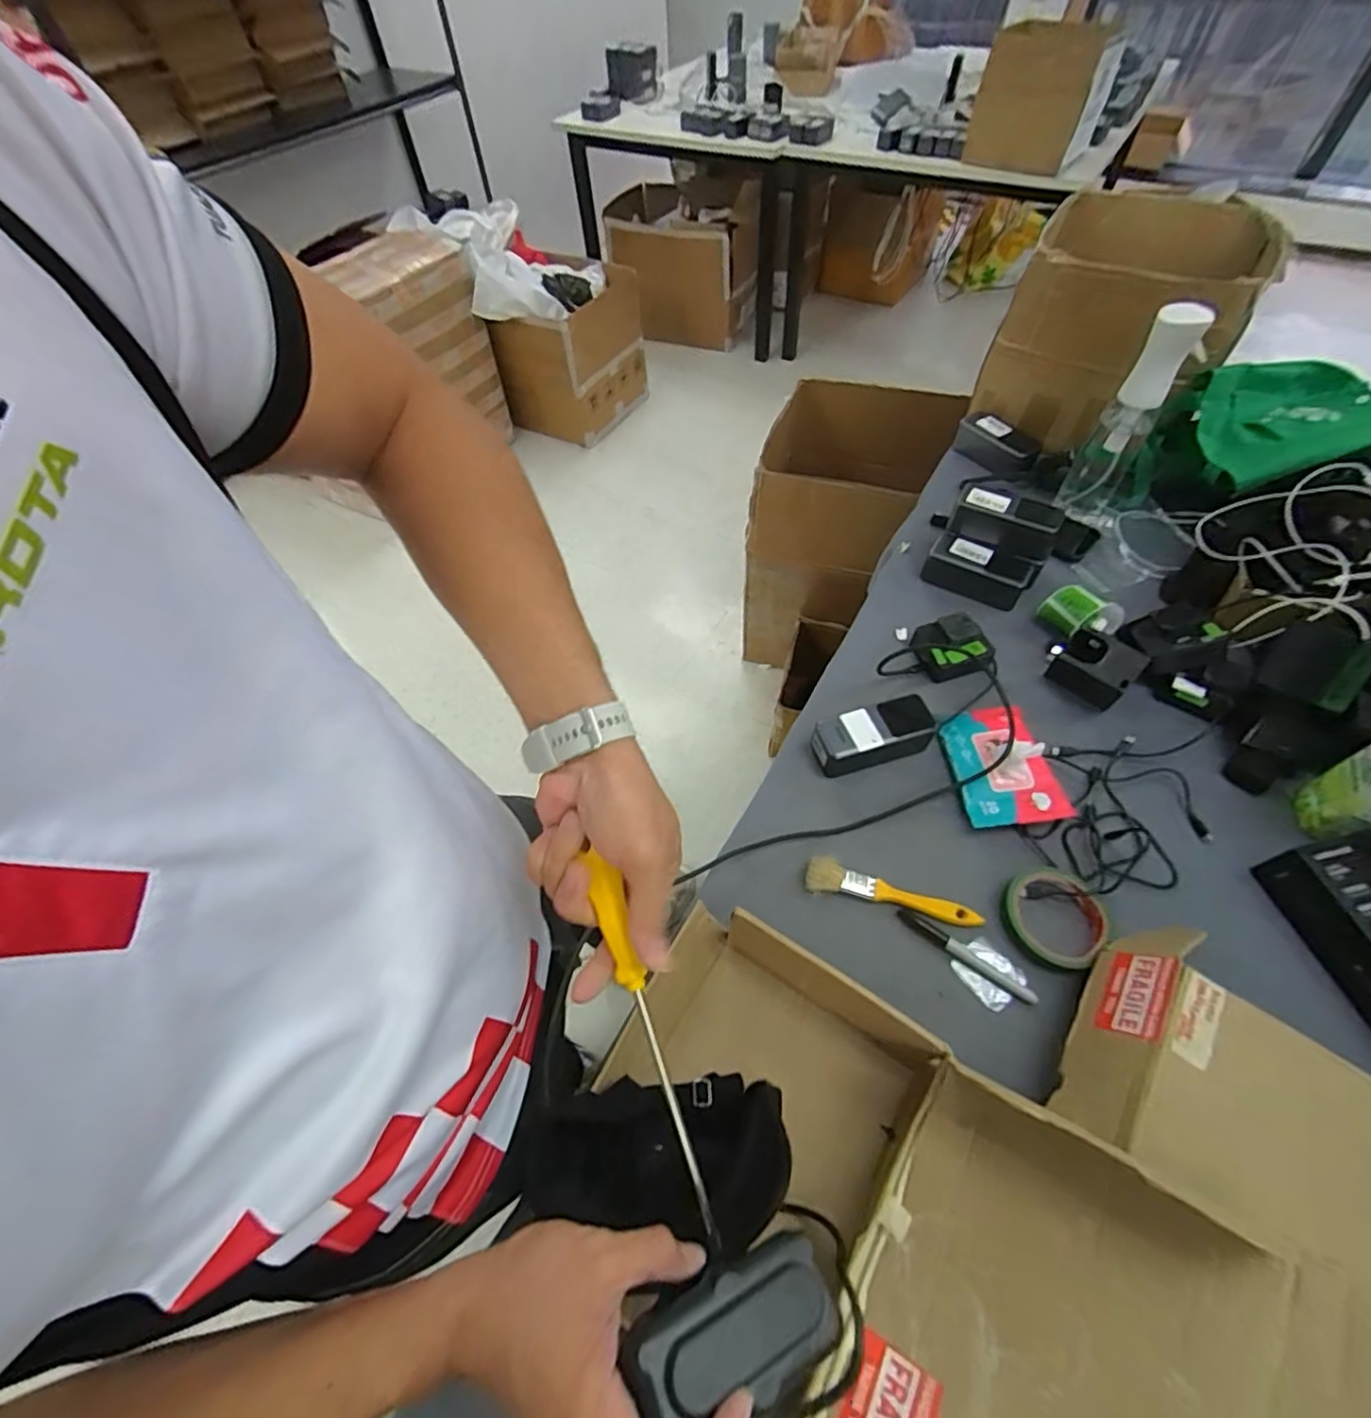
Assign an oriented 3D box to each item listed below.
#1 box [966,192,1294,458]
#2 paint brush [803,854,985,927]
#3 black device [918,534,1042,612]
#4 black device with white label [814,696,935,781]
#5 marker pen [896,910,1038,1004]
[{"bbox_3d":[0.639,-0.569,0.898,0.286,0.217,0.328,29,62,21],"label":"box"},{"bbox_3d":[0.207,0.181,0.602,0.168,0.011,0.039,10,57,10],"label":"paint brush"},{"bbox_3d":[0.396,-0.188,0.810,0.134,0.048,0.060,28,62,20],"label":"black device"},{"bbox_3d":[0.213,0.029,0.679,0.134,0.047,0.059,-16,56,-7],"label":"black device with white label"},{"bbox_3d":[0.265,0.232,0.568,0.131,0.013,0.017,30,63,21],"label":"marker pen"}]

